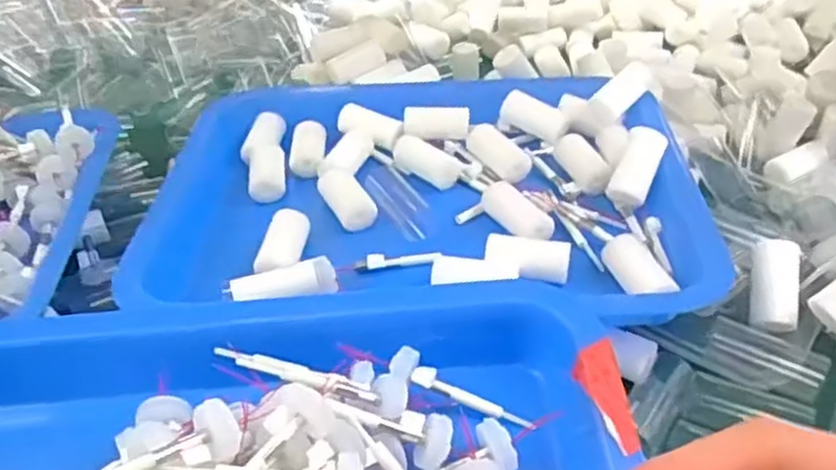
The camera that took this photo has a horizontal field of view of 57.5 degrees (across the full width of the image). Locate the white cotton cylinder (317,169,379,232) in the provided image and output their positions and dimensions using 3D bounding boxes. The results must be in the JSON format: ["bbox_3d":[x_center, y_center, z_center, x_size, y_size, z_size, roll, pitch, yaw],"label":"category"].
[{"bbox_3d":[-0.040,-0.020,0.430,0.022,0.017,0.046,-19,40,-18],"label":"white cotton cylinder"}]

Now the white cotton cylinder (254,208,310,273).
[{"bbox_3d":[-0.069,0.004,0.393,0.019,0.014,0.041,3,38,10],"label":"white cotton cylinder"}]

